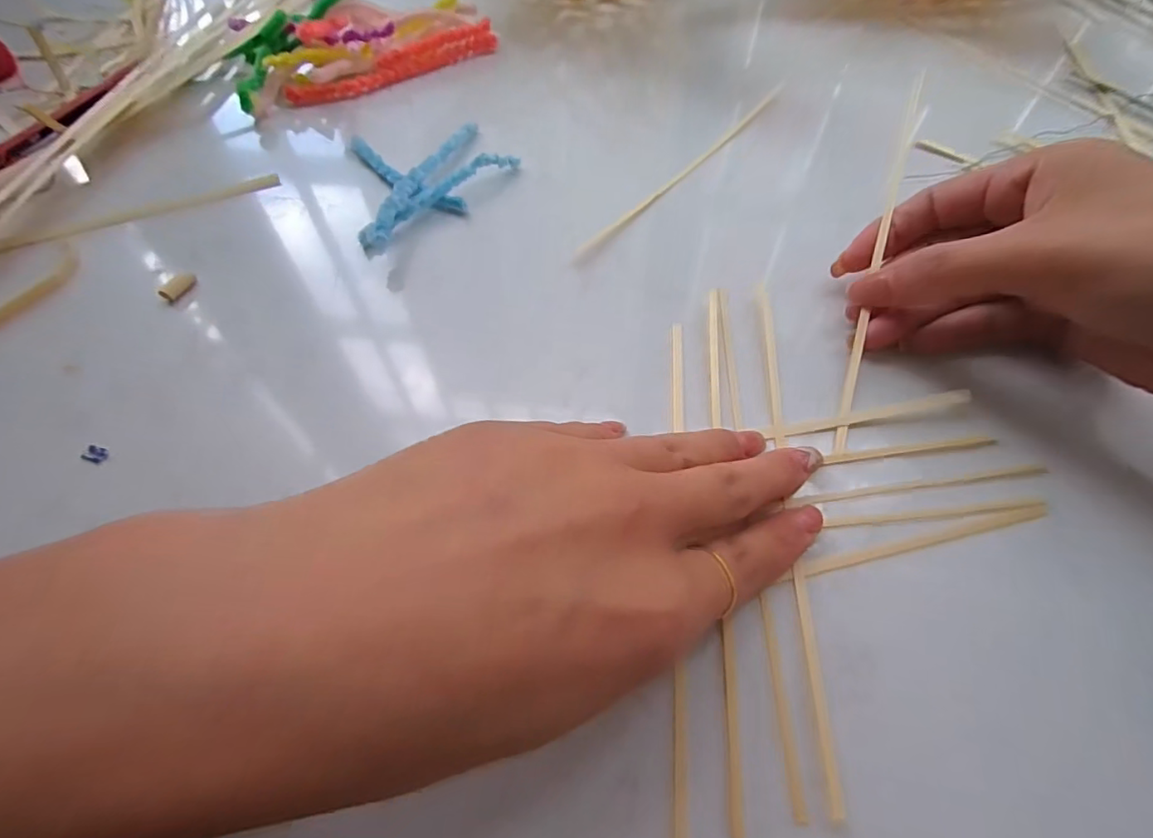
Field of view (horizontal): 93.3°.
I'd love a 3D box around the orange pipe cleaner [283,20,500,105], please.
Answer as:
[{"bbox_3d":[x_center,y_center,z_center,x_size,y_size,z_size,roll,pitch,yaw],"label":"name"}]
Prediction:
[{"bbox_3d":[-0.102,-0.201,0.311,0.123,0.015,0.014,-29,63,-15],"label":"orange pipe cleaner"}]

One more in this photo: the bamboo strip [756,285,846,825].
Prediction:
[{"bbox_3d":[0.067,0.022,0.172,0.005,0.006,0.169,3,59,3],"label":"bamboo strip"}]

